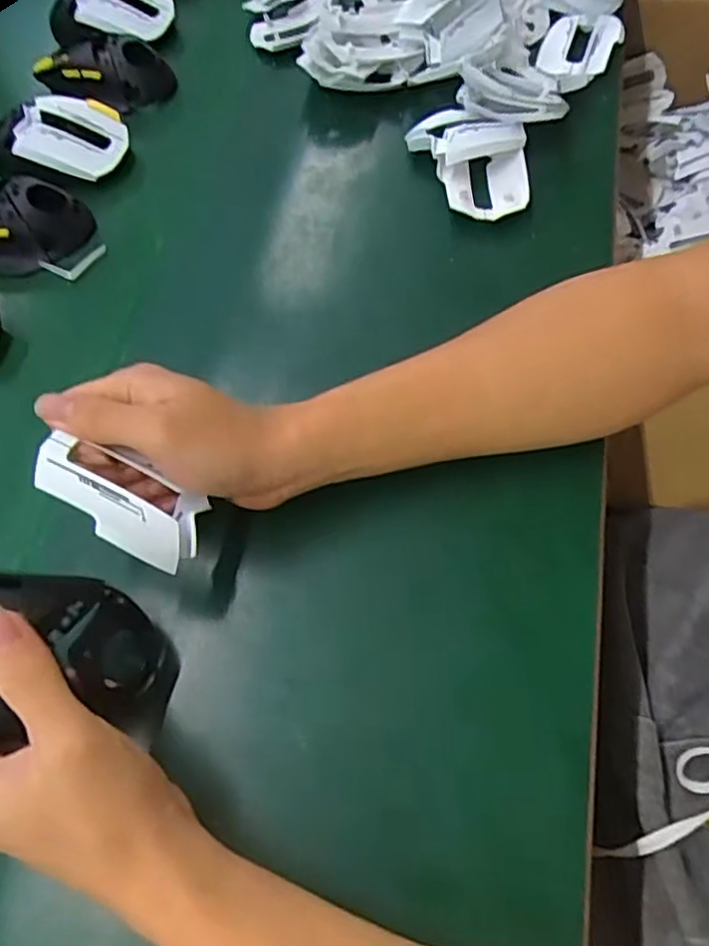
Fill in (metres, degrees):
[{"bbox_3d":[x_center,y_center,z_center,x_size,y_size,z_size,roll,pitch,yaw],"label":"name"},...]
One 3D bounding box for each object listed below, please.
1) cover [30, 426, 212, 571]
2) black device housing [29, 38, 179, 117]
[{"bbox_3d":[-0.109,0.012,0.311,0.081,0.016,0.040,33,67,-12],"label":"cover"},{"bbox_3d":[-0.212,-0.328,0.558,0.110,0.034,0.049,2,64,5],"label":"black device housing"}]

